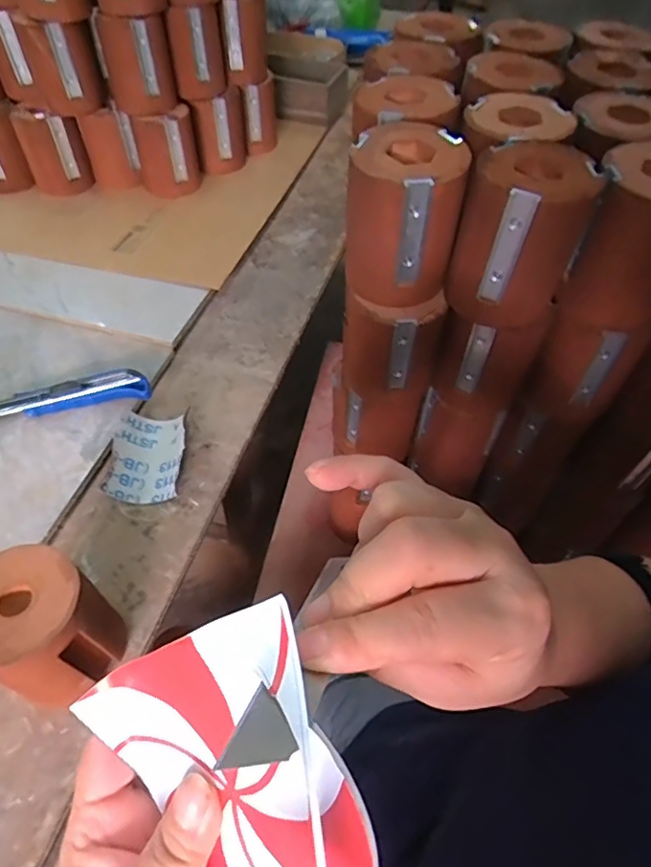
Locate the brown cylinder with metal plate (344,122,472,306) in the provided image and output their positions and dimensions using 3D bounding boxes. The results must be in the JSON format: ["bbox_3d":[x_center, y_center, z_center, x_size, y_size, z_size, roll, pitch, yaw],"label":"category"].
[{"bbox_3d":[0.054,-0.157,0.396,0.079,0.097,0.075,3,53,0],"label":"brown cylinder with metal plate"}]

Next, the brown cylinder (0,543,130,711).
[{"bbox_3d":[-0.189,0.131,0.370,0.082,0.091,0.075,2,54,-2],"label":"brown cylinder"}]

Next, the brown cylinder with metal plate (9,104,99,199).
[{"bbox_3d":[-0.370,-0.390,0.745,0.077,0.093,0.068,-18,57,-16],"label":"brown cylinder with metal plate"}]

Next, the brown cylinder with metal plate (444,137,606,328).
[{"bbox_3d":[0.136,-0.138,0.385,0.073,0.103,0.071,1,53,-2],"label":"brown cylinder with metal plate"}]

